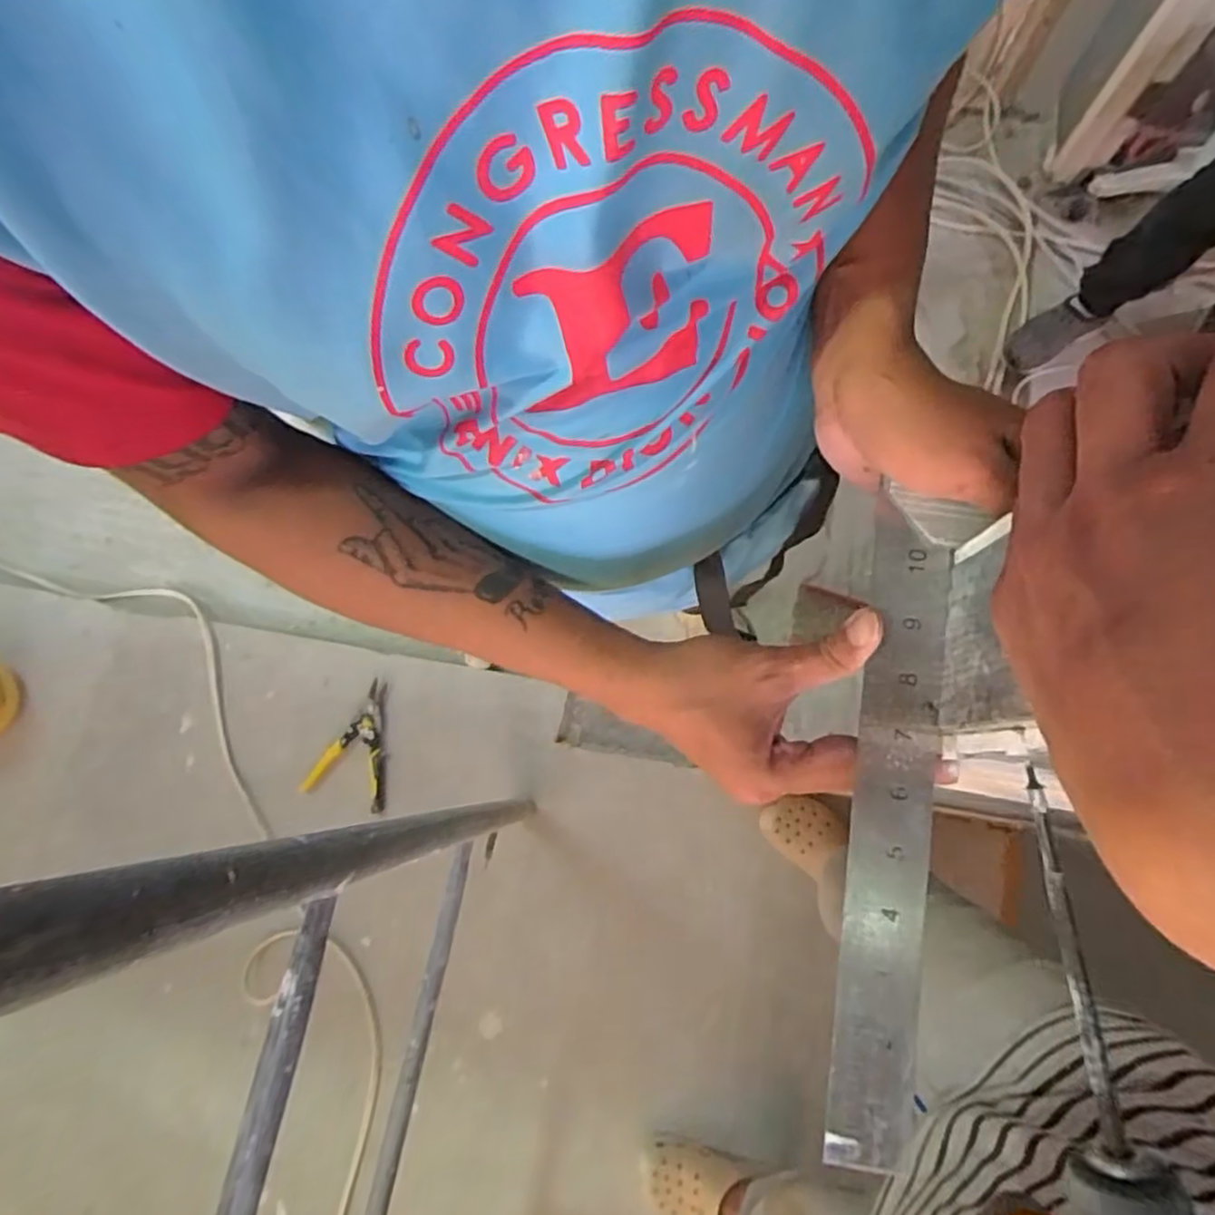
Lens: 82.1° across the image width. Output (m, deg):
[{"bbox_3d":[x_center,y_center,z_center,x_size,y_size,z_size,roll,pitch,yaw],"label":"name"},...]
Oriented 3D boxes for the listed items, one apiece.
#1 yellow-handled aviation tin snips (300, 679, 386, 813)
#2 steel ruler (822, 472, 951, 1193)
[{"bbox_3d":[-0.481,0.256,1.277,0.144,0.024,0.228,-3,77,1],"label":"yellow-handled aviation tin snips"},{"bbox_3d":[0.125,0.089,0.307,0.035,0.004,0.276,8,80,4],"label":"steel ruler"}]

